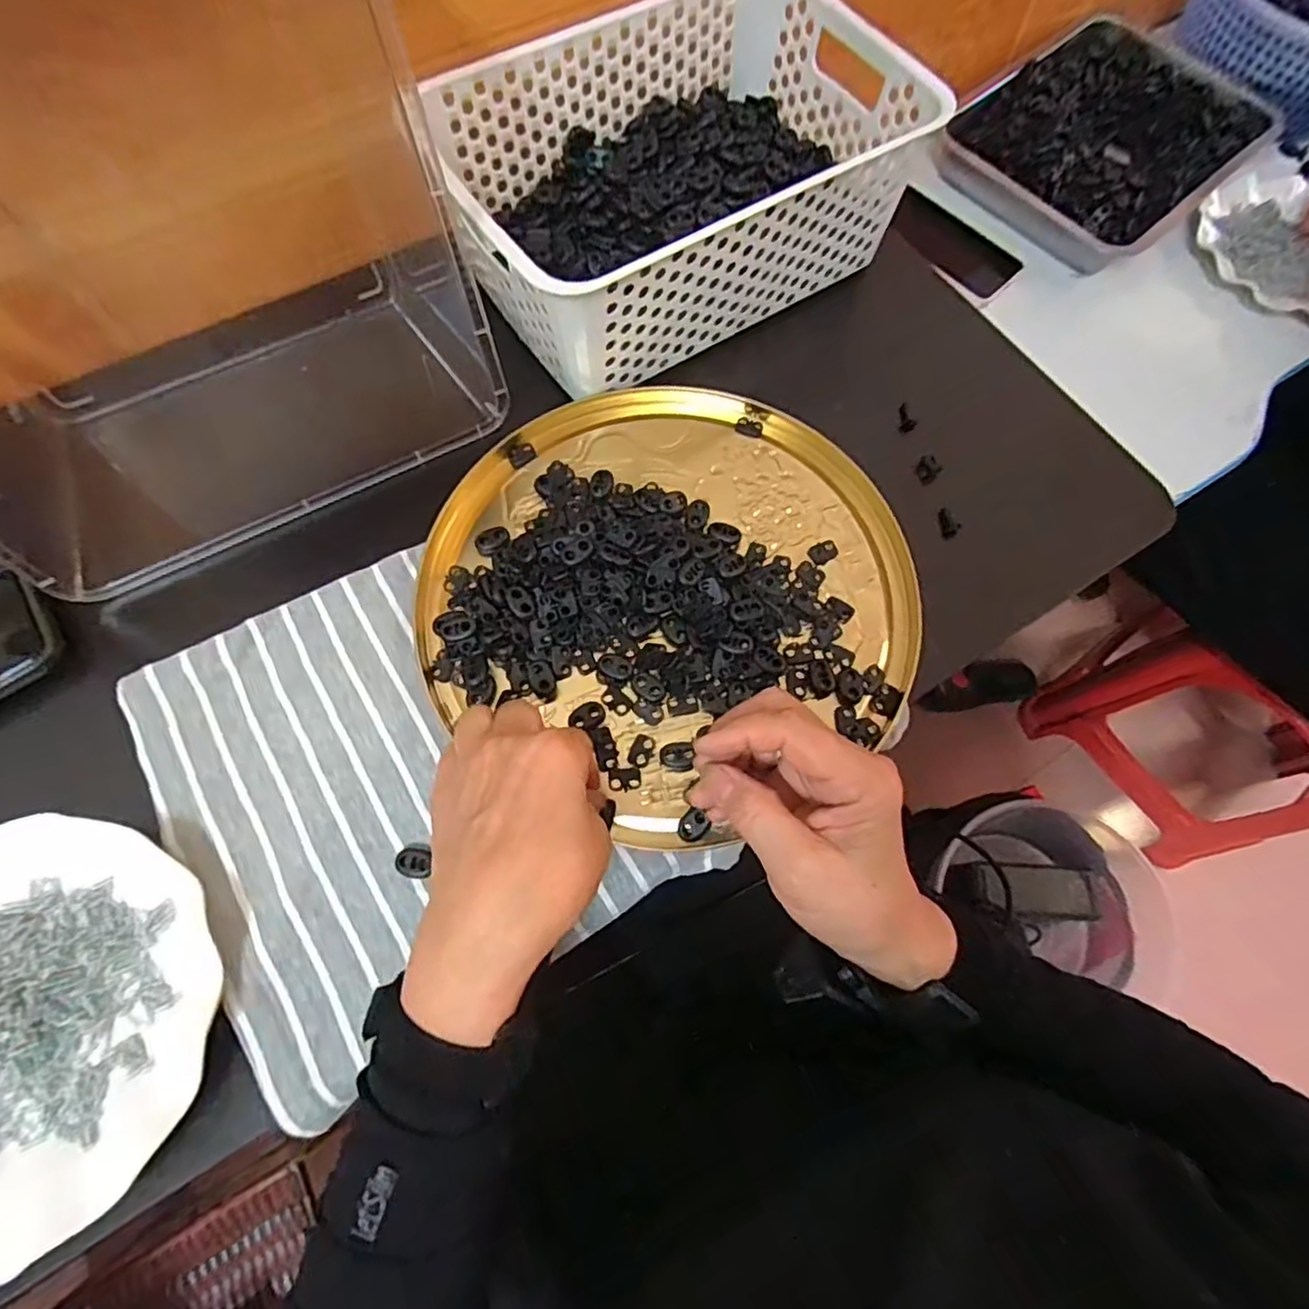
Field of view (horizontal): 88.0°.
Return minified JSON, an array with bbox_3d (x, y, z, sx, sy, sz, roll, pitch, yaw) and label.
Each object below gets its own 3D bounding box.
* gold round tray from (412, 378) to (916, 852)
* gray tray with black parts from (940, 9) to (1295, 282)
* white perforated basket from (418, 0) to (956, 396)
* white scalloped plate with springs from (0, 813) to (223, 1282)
[{"bbox_3d":[0.014,-0.052,0.414,0.291,0.027,0.276,1,69,-1],"label":"gold round tray"},{"bbox_3d":[0.469,-0.532,0.700,0.323,0.044,0.234,-38,75,-14],"label":"gray tray with black parts"},{"bbox_3d":[0.012,-0.331,0.471,0.301,0.098,0.203,-32,74,-13],"label":"white perforated basket"},{"bbox_3d":[-0.300,0.175,0.318,0.178,0.022,0.175,1,69,-1],"label":"white scalloped plate with springs"}]

